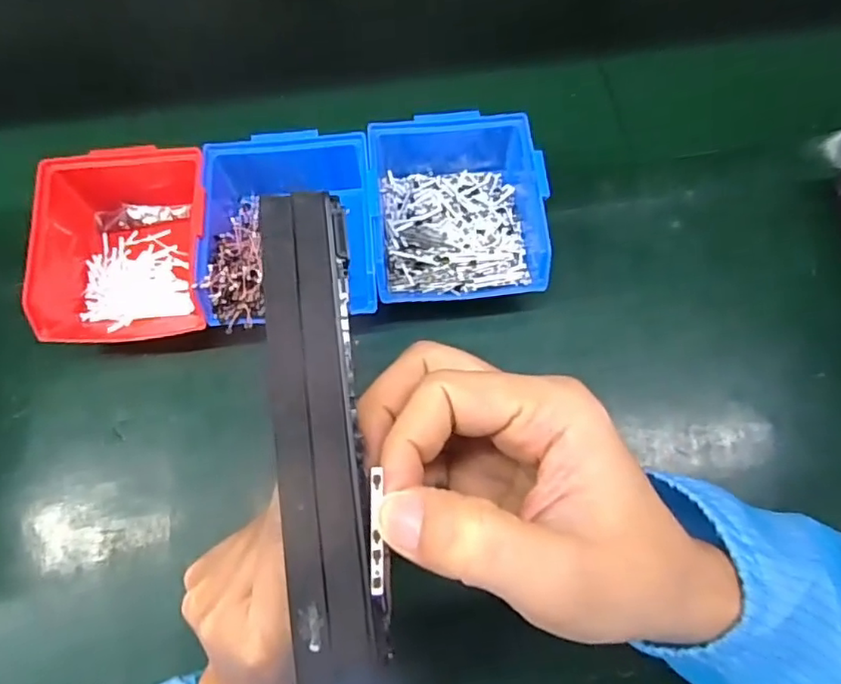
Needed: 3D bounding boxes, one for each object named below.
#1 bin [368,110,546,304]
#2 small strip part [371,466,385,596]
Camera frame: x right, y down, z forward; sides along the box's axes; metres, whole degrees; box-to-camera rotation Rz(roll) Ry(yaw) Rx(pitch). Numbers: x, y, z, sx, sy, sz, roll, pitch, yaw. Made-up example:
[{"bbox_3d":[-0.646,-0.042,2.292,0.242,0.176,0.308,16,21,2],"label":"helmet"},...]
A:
[{"bbox_3d":[0.027,-0.103,0.457,0.122,0.065,0.146,-4,69,-2],"label":"bin"},{"bbox_3d":[-0.013,0.057,0.179,0.004,0.004,0.037,-1,89,2],"label":"small strip part"}]

